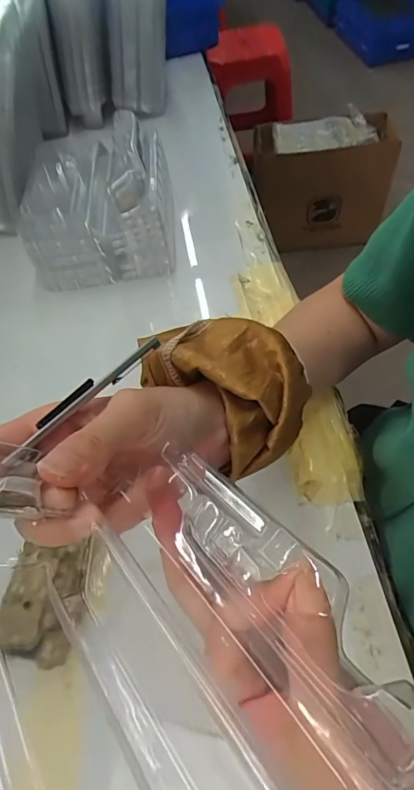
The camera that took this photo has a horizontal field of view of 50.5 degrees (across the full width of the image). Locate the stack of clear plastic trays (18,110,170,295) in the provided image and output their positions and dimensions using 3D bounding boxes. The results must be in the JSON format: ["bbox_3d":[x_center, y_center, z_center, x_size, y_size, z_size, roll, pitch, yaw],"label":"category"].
[{"bbox_3d":[-0.119,-0.225,0.491,0.153,0.093,0.193,-9,56,1],"label":"stack of clear plastic trays"}]

